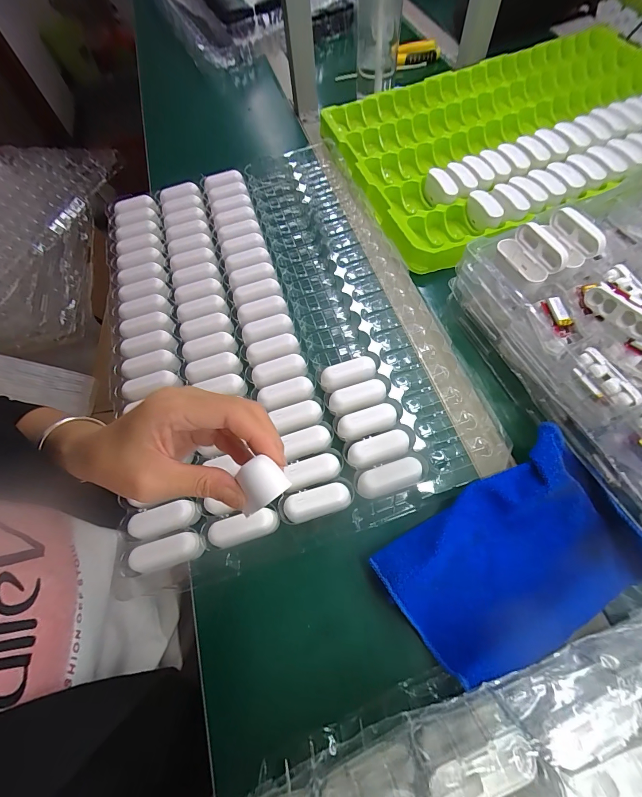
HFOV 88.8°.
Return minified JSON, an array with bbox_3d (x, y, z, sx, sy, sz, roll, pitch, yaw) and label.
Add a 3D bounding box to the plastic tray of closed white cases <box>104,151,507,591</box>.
[{"bbox_3d":[-0.077,-0.125,0.420,0.374,0.031,0.576,-18,64,-3],"label":"plastic tray of closed white cases"}]

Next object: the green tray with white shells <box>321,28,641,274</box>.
[{"bbox_3d":[0.316,-0.449,0.531,0.573,0.078,0.398,-23,64,-5],"label":"green tray with white shells"}]

